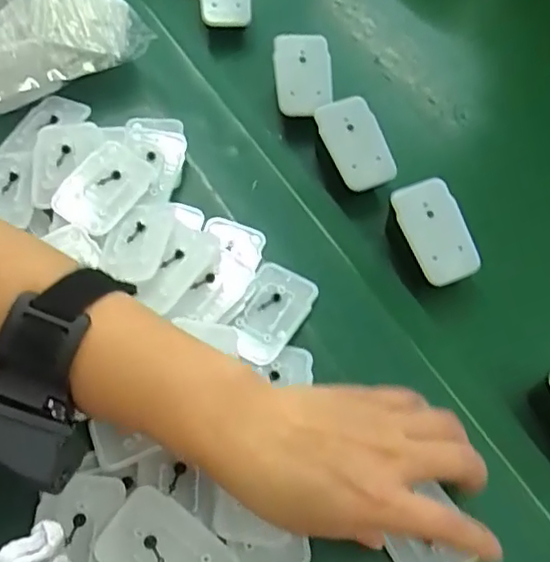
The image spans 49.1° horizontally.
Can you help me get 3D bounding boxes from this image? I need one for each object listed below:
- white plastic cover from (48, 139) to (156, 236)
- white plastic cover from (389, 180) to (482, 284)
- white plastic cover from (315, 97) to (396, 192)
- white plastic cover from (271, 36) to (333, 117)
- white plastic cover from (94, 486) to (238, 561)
[{"bbox_3d":[-0.118,-0.067,0.415,0.048,0.006,0.071,26,62,10],"label":"white plastic cover"},{"bbox_3d":[0.108,-0.033,0.401,0.041,0.006,0.069,-21,85,-5],"label":"white plastic cover"},{"bbox_3d":[0.059,-0.100,0.434,0.041,0.009,0.068,-23,84,-14],"label":"white plastic cover"},{"bbox_3d":[0.022,-0.160,0.468,0.044,0.008,0.064,-4,85,-7],"label":"white plastic cover"},{"bbox_3d":[-0.056,0.144,0.313,0.069,0.010,0.045,33,64,14],"label":"white plastic cover"}]

